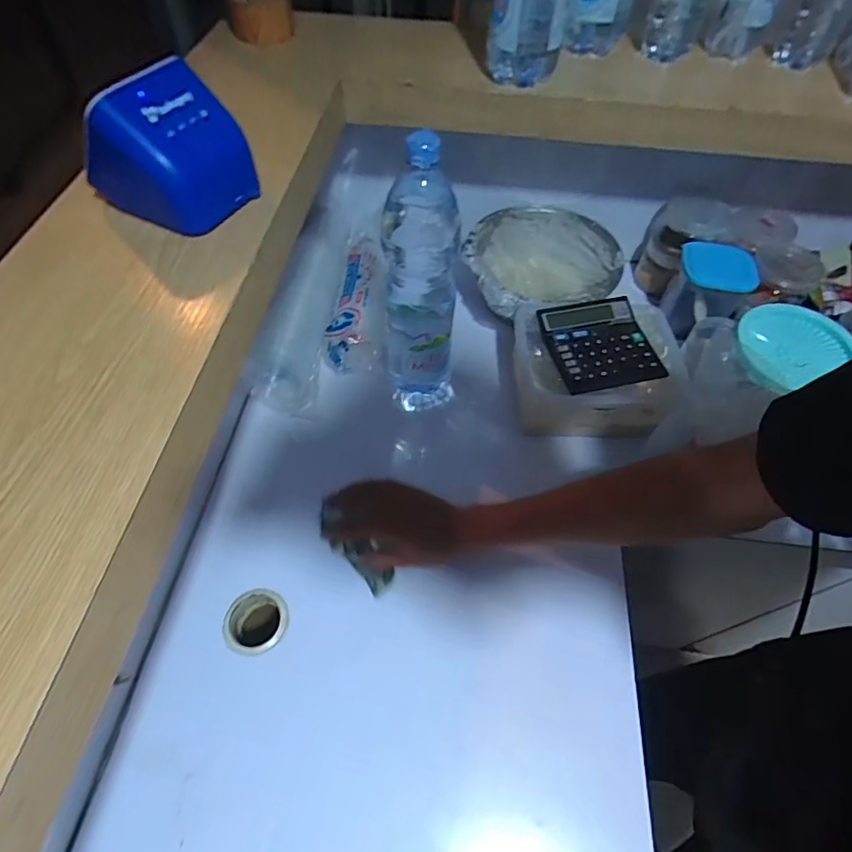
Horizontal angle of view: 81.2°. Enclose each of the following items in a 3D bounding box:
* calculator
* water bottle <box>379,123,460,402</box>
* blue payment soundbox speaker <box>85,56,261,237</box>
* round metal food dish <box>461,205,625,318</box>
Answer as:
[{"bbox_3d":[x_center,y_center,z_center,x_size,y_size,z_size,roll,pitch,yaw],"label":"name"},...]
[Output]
[{"bbox_3d":[0.218,-0.108,0.630,0.127,0.018,0.135,-10,58,-9],"label":"calculator"},{"bbox_3d":[-0.009,-0.157,0.580,0.090,0.344,0.094,0,57,-2],"label":"water bottle"},{"bbox_3d":[-0.212,-0.232,0.414,0.098,0.091,0.102,25,60,14],"label":"blue payment soundbox speaker"},{"bbox_3d":[0.177,-0.261,0.762,0.232,0.030,0.221,-4,57,-5],"label":"round metal food dish"}]

